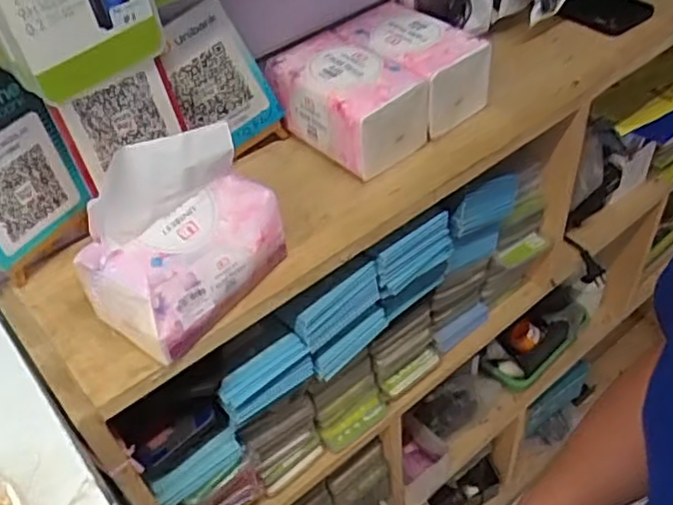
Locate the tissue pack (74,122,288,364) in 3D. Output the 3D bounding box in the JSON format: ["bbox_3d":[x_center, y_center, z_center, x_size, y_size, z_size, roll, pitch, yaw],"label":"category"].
[{"bbox_3d":[-0.121,-0.019,0.521,0.082,0.128,0.134,29,55,30],"label":"tissue pack"}]

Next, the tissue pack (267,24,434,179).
[{"bbox_3d":[0.009,-0.146,0.669,0.093,0.075,0.138,-33,51,-24],"label":"tissue pack"}]

